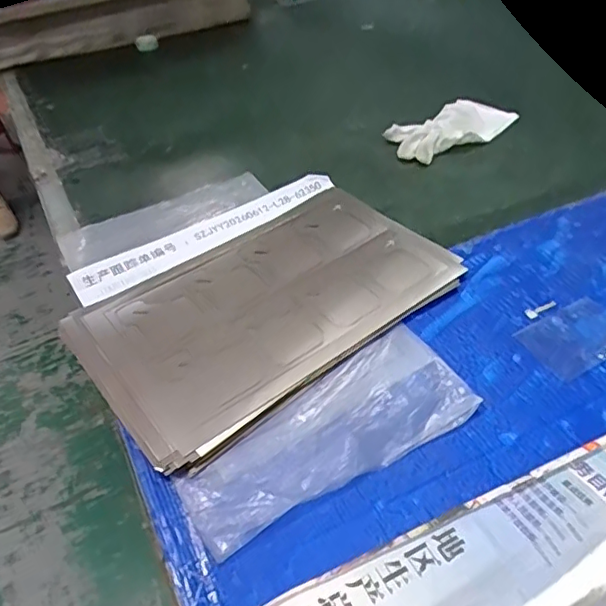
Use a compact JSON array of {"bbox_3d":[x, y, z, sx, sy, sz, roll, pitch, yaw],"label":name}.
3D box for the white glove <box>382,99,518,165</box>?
[{"bbox_3d":[0.188,-0.223,0.714,0.177,0.019,0.082,-29,50,-24],"label":"white glove"}]

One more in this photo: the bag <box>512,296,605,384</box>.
[{"bbox_3d":[0.225,0.027,0.466,0.088,0.004,0.057,-24,49,-20],"label":"bag"}]

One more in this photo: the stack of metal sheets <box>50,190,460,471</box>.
[{"bbox_3d":[-0.028,-0.008,0.499,0.316,0.020,0.191,-32,52,-26],"label":"stack of metal sheets"}]

